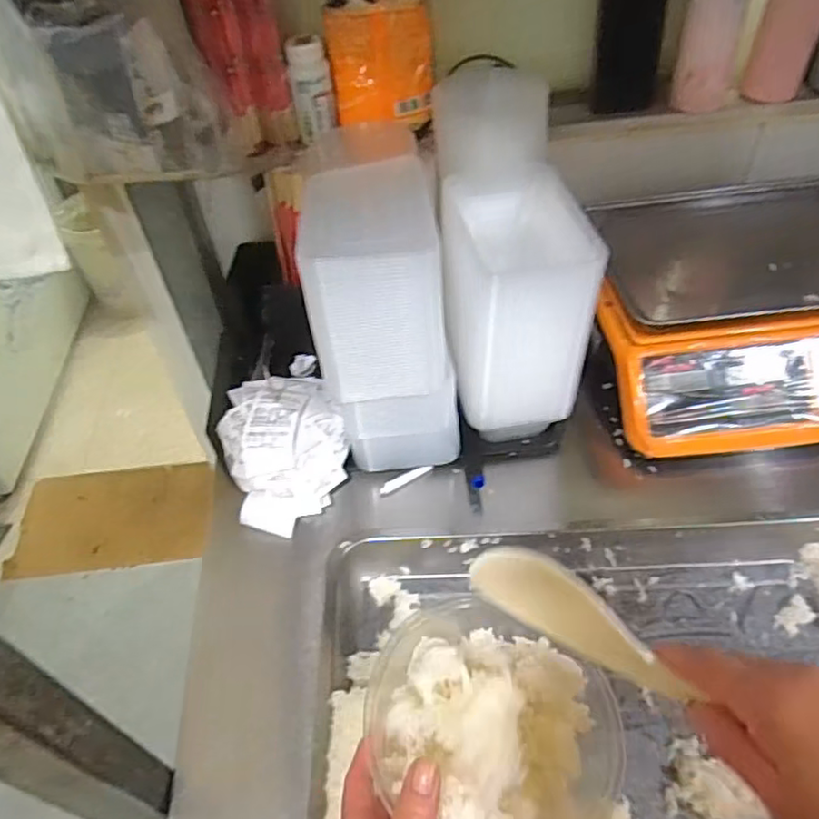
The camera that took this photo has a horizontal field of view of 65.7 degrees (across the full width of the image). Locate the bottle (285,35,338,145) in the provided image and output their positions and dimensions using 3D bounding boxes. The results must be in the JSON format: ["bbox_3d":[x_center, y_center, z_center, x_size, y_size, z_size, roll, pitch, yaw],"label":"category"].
[{"bbox_3d":[-0.108,-0.360,0.715,0.046,0.095,0.045,-10,48,-3],"label":"bottle"}]

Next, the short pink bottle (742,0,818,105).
[{"bbox_3d":[0.431,-0.437,0.708,0.058,0.159,0.060,26,55,26],"label":"short pink bottle"}]

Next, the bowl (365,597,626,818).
[{"bbox_3d":[0.056,0.195,0.407,0.155,0.075,0.159,-3,48,3],"label":"bowl"}]

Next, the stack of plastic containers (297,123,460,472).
[{"bbox_3d":[-0.021,-0.085,0.647,0.121,0.268,0.152,-4,48,2],"label":"stack of plastic containers"}]

